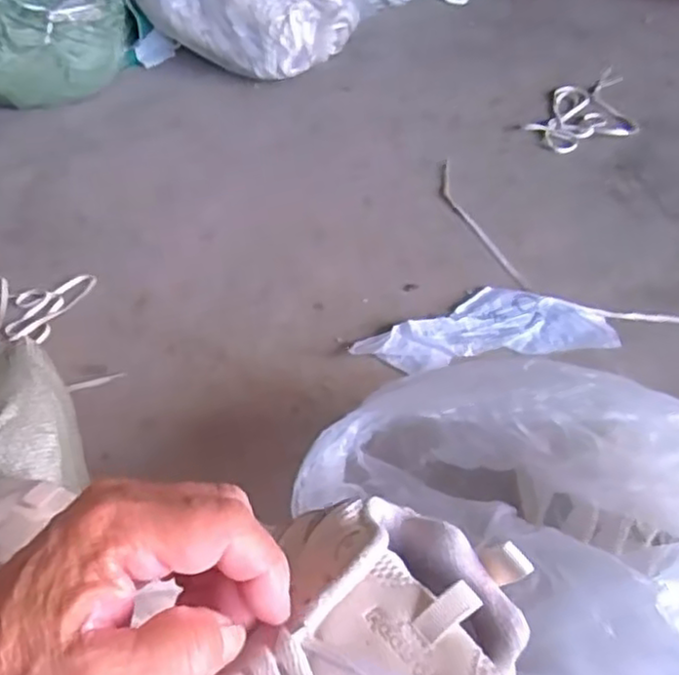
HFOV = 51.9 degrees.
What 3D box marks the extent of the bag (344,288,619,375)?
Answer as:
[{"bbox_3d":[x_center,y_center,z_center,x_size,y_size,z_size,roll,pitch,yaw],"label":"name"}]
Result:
[{"bbox_3d":[0.176,-0.015,0.890,0.307,0.023,0.118,-7,48,-1],"label":"bag"}]

